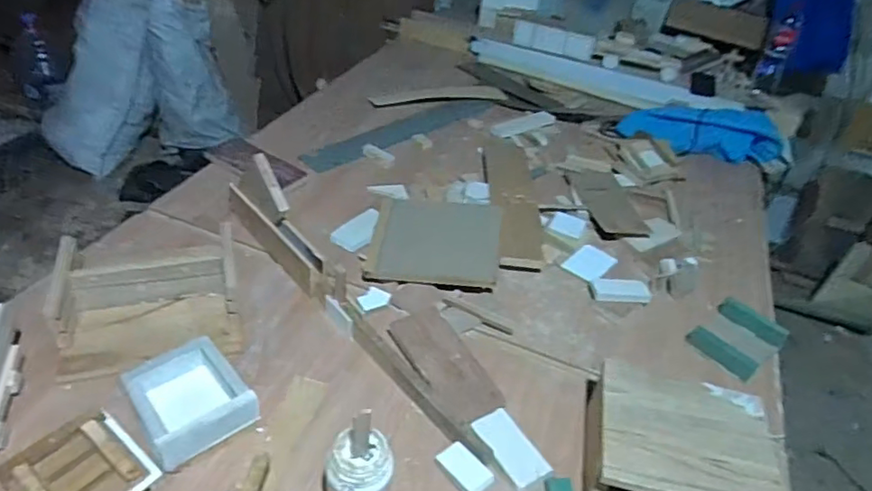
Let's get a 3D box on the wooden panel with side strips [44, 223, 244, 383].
[{"bbox_3d":[-0.454,0.080,0.929,0.264,0.112,0.221,-6,41,-14],"label":"wooden panel with side strips"}]

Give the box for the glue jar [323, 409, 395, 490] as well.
[{"bbox_3d":[-0.091,0.278,0.695,0.080,0.151,0.082,6,40,-5],"label":"glue jar"}]

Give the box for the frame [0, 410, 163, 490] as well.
[{"bbox_3d":[-0.435,0.281,0.718,0.143,0.046,0.126,29,43,22],"label":"frame"}]

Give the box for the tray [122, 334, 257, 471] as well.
[{"bbox_3d":[-0.340,0.215,0.806,0.135,0.064,0.153,-27,50,-33],"label":"tray"}]

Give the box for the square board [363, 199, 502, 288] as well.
[{"bbox_3d":[0.002,-0.012,1.140,0.251,0.017,0.231,8,44,-5],"label":"square board"}]

